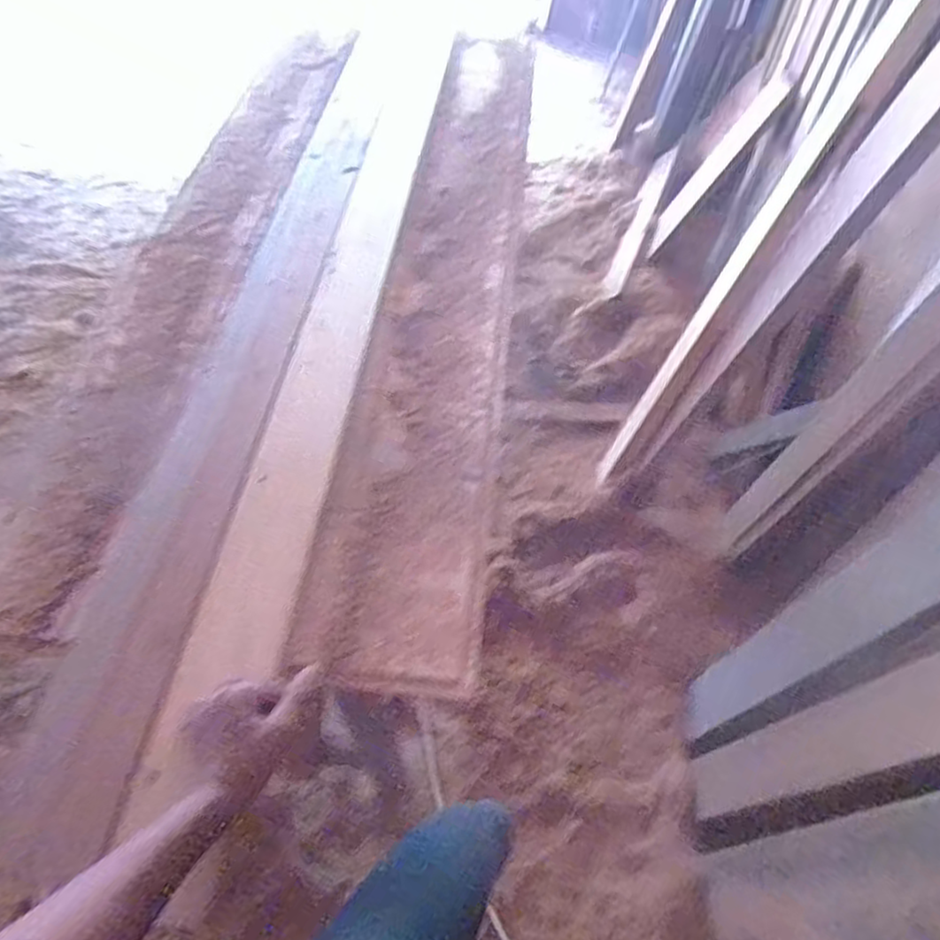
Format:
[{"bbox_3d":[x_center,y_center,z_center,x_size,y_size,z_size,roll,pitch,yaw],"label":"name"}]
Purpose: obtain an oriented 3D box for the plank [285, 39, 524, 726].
[{"bbox_3d":[-0.015,-0.317,1.106,0.204,0.054,1.369,7,56,2],"label":"plank"}]

